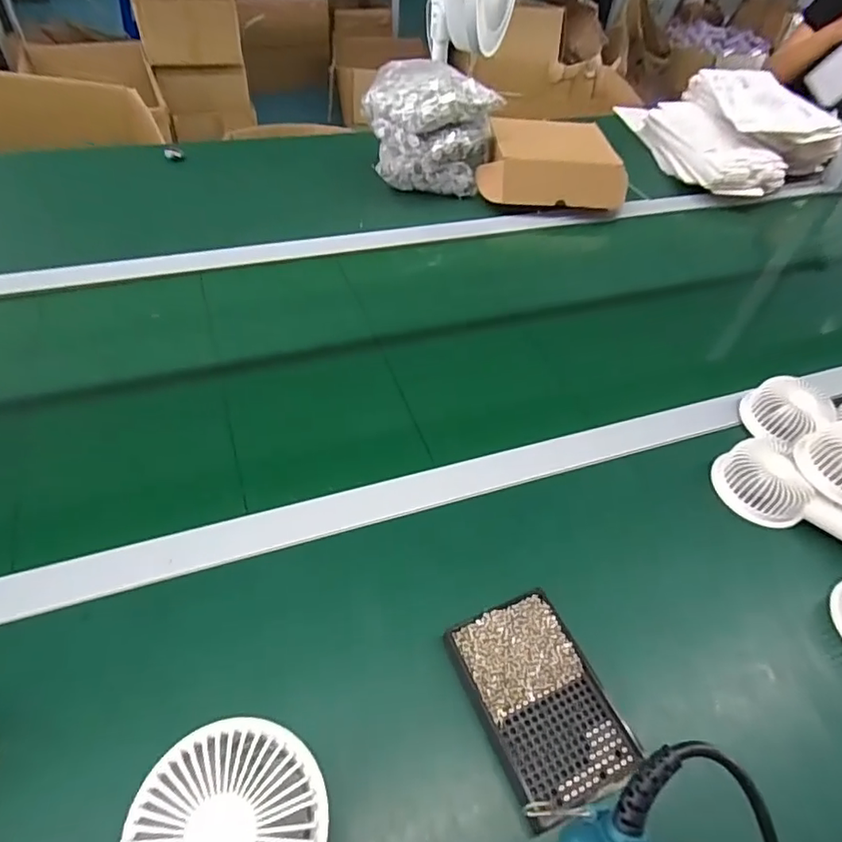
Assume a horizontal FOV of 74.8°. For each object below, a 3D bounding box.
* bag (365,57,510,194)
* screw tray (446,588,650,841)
[{"bbox_3d":[0.018,-0.479,0.910,0.215,0.156,0.137,4,48,-2],"label":"bag"},{"bbox_3d":[0.087,0.205,0.406,0.089,0.025,0.138,-16,52,-19],"label":"screw tray"}]

